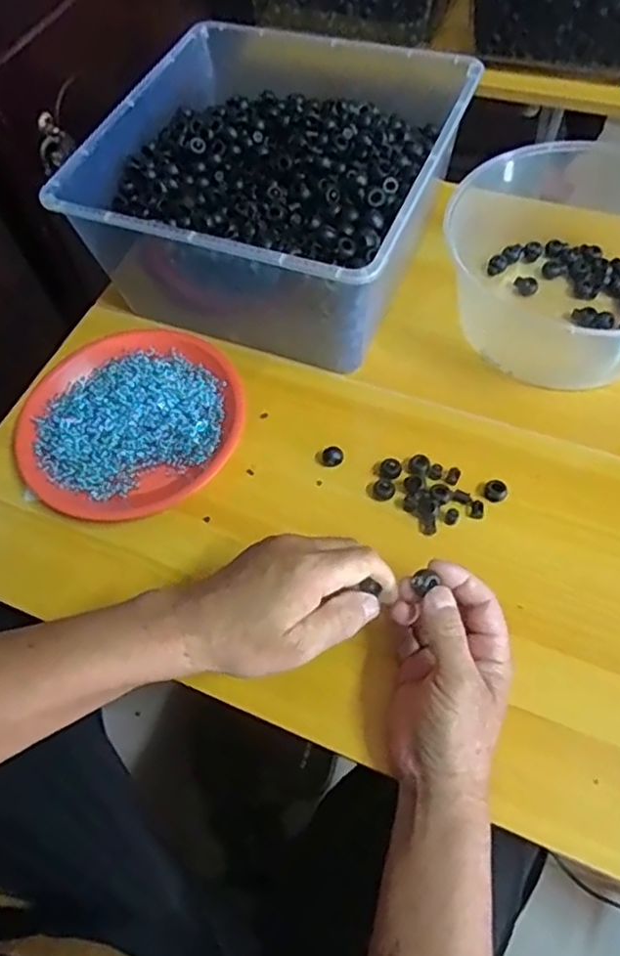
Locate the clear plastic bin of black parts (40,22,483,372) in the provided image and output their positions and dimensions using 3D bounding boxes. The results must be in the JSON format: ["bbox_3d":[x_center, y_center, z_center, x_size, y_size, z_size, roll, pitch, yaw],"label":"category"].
[{"bbox_3d":[-0.029,-0.266,0.620,0.299,0.154,0.302,19,63,14],"label":"clear plastic bin of black parts"}]

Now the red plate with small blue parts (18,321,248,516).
[{"bbox_3d":[-0.157,-0.059,0.562,0.188,0.035,0.186,-2,60,3],"label":"red plate with small blue parts"}]

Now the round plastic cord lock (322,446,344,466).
[{"bbox_3d":[0.019,-0.018,0.541,0.018,0.013,0.015,-4,60,2],"label":"round plastic cord lock"}]

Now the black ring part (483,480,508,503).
[{"bbox_3d":[0.148,0.010,0.512,0.017,0.011,0.014,22,64,16],"label":"black ring part"}]

